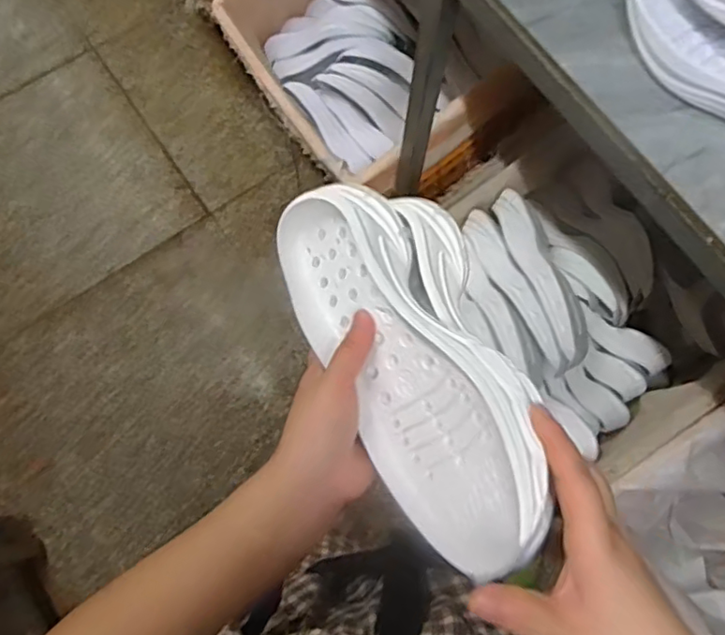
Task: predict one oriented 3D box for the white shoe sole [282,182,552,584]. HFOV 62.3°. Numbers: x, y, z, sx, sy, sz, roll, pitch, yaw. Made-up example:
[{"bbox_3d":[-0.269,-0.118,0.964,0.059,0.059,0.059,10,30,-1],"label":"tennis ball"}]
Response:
[{"bbox_3d":[0.023,0.027,0.390,0.108,0.055,0.277,-51,58,31],"label":"white shoe sole"}]

